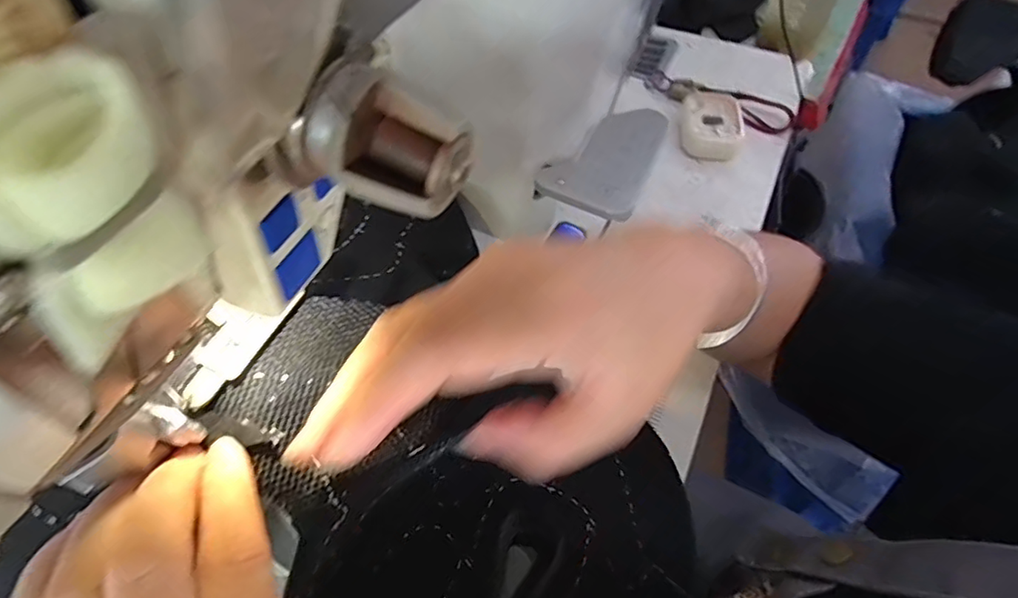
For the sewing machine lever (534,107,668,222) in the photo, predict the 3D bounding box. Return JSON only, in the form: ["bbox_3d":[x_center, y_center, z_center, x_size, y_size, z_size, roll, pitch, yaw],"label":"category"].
[{"bbox_3d":[0.069,-0.107,0.413,0.064,0.023,0.105,19,58,14],"label":"sewing machine lever"}]

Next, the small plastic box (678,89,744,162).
[{"bbox_3d":[0.192,-0.167,0.550,0.056,0.020,0.077,12,57,9],"label":"small plastic box"}]

